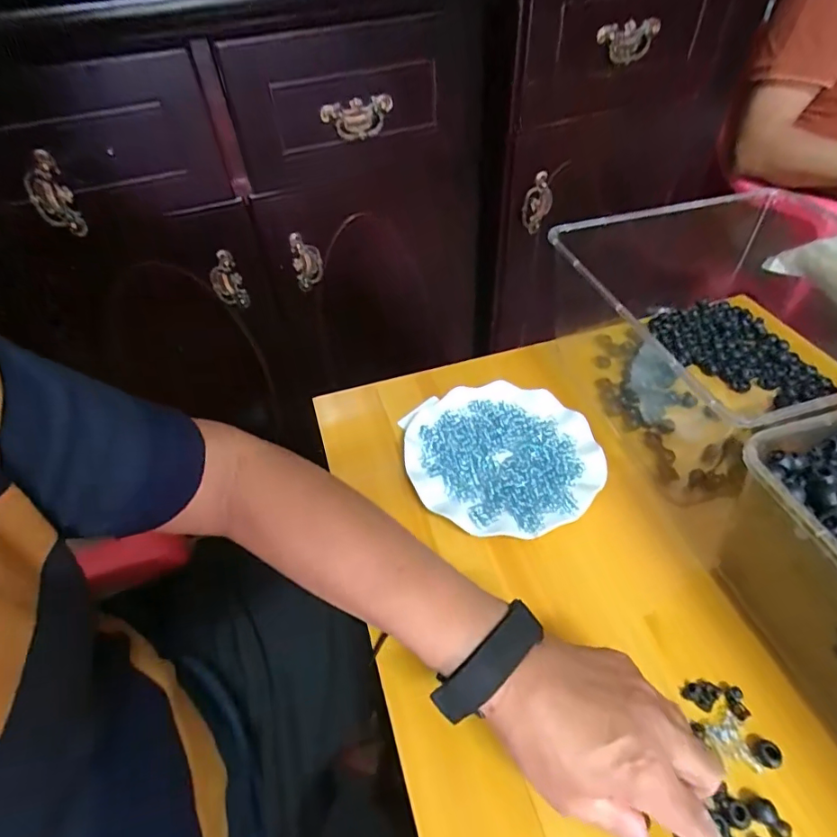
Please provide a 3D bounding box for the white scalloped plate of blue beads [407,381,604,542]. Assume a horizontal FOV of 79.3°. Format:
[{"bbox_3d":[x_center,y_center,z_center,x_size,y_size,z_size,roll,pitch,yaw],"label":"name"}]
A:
[{"bbox_3d":[0.081,0.036,0.499,0.179,0.017,0.182,-1,47,2],"label":"white scalloped plate of blue beads"}]

